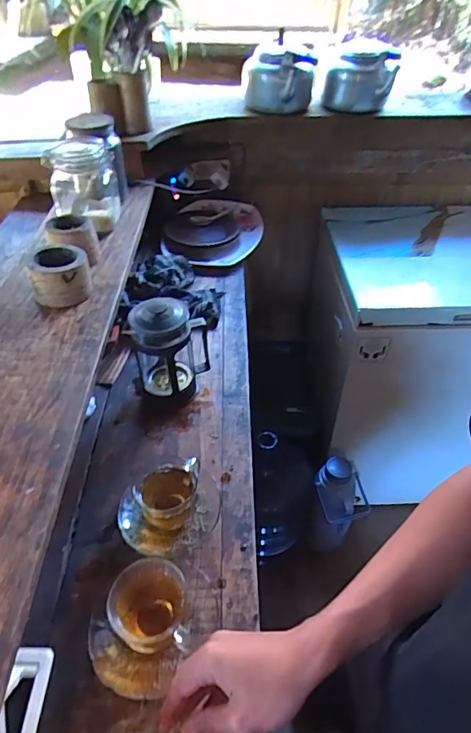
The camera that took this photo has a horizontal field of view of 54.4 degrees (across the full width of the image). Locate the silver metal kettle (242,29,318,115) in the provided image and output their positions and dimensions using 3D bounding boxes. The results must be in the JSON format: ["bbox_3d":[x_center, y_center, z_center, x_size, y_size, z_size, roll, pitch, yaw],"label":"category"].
[{"bbox_3d":[0.103,-0.707,1.112,0.172,0.147,0.157,2,44,3],"label":"silver metal kettle"}]

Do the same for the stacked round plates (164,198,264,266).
[{"bbox_3d":[-0.052,-0.350,1.169,0.245,0.037,0.317,0,43,0],"label":"stacked round plates"}]

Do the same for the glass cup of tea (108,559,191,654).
[{"bbox_3d":[-0.091,0.259,0.489,0.079,0.065,0.088,-9,44,-10],"label":"glass cup of tea"}]

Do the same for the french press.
[{"bbox_3d":[-0.108,-0.027,0.725,0.118,0.161,0.087,2,43,2],"label":"french press"}]

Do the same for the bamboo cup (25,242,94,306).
[{"bbox_3d":[-0.275,-0.147,0.720,0.090,0.064,0.092,-11,44,-12],"label":"bamboo cup"}]

